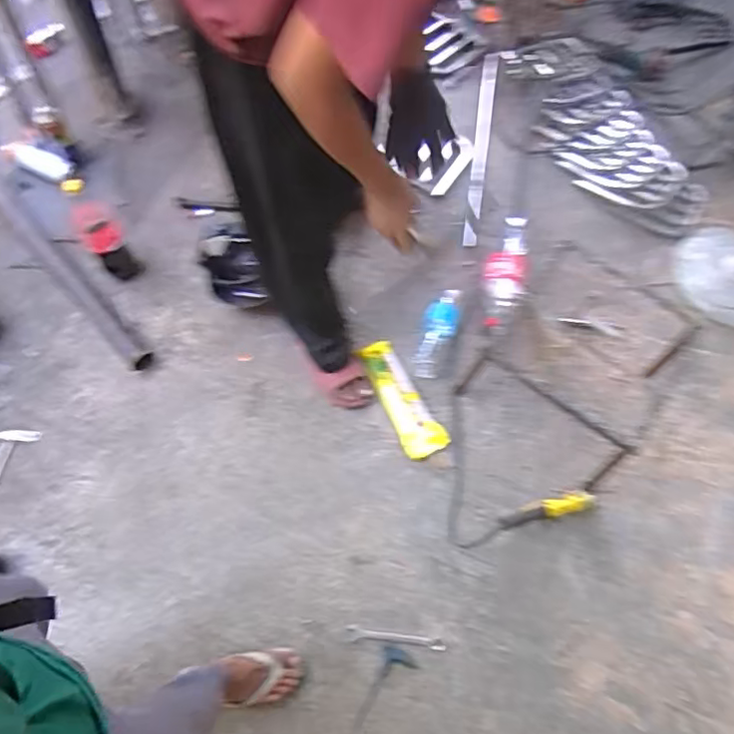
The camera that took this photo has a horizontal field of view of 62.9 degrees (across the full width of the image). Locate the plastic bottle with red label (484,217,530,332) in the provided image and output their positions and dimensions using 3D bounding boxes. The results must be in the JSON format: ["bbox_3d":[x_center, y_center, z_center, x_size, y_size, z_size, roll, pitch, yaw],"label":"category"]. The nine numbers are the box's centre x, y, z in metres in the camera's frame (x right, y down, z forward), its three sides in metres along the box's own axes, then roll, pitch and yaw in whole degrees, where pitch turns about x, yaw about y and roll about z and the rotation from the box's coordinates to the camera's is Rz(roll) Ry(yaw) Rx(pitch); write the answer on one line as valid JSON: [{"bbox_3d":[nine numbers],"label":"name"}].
[{"bbox_3d":[0.372,-0.255,1.618,0.106,0.089,0.334,17,67,3],"label":"plastic bottle with red label"}]

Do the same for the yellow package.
[{"bbox_3d":[0.080,0.080,1.504,0.097,0.071,0.318,-26,70,-13],"label":"yellow package"}]

